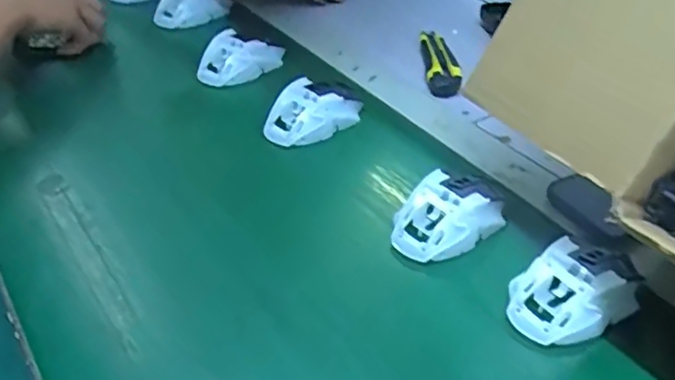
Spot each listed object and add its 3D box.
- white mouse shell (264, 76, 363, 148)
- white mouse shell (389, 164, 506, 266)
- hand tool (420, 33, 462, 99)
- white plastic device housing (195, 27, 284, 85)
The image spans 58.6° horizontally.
[{"bbox_3d":[-0.025,-0.082,0.620,0.107,0.037,0.062,-25,45,-33],"label":"white mouse shell"},{"bbox_3d":[0.095,0.017,0.503,0.107,0.035,0.060,-22,43,-30],"label":"white mouse shell"},{"bbox_3d":[0.123,-0.160,0.735,0.038,0.022,0.149,2,36,-1],"label":"hand tool"},{"bbox_3d":[-0.115,-0.160,0.719,0.061,0.041,0.109,30,44,32],"label":"white plastic device housing"}]

